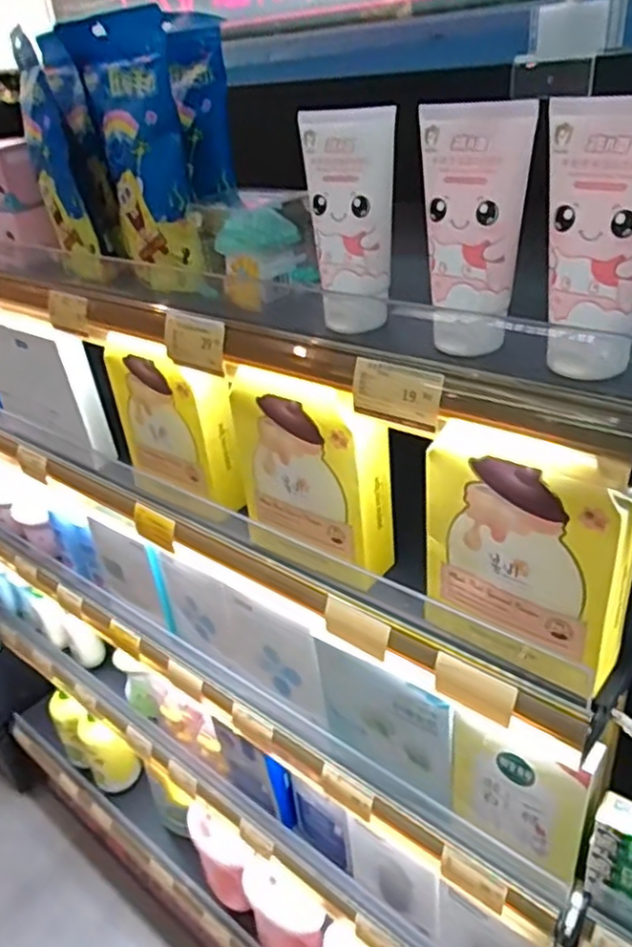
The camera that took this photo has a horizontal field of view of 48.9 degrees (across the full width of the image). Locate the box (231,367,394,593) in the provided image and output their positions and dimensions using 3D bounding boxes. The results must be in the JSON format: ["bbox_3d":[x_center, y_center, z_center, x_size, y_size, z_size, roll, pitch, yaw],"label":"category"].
[{"bbox_3d":[-0.004,-0.002,0.580,0.138,0.174,0.053,21,40,38],"label":"box"}]

